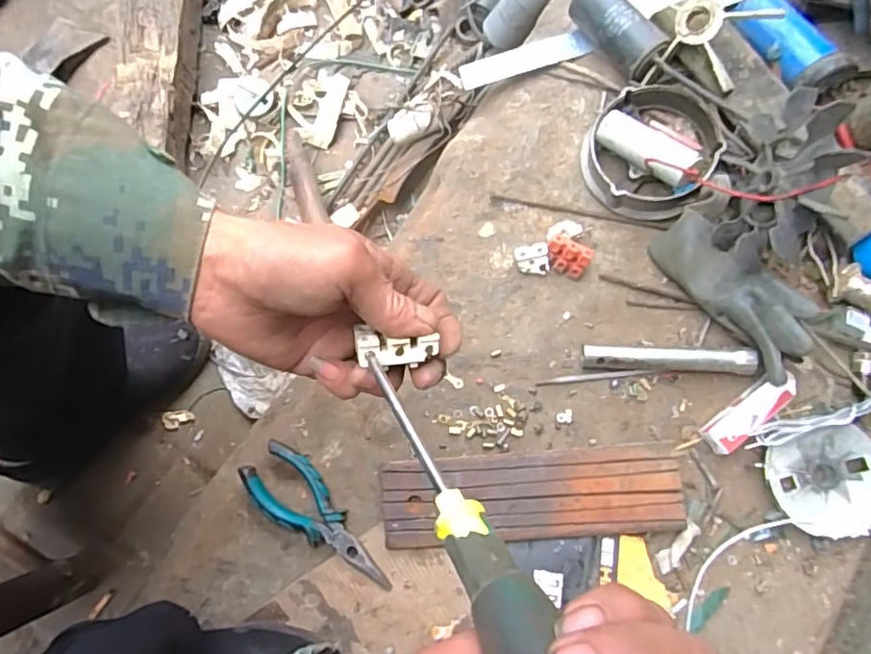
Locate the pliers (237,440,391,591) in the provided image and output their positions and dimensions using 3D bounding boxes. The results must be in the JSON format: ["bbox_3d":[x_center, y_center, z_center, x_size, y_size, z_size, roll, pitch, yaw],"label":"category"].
[{"bbox_3d":[-0.105,0.175,0.517,0.055,0.026,0.158,-39,81,-10],"label":"pliers"}]

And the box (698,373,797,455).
[{"bbox_3d":[0.286,0.078,0.533,0.097,0.026,0.029,-37,80,-9],"label":"box"}]

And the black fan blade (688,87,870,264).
[{"bbox_3d":[0.289,-0.124,0.490,0.050,0.130,0.132,9,85,-13],"label":"black fan blade"}]

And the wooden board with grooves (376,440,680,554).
[{"bbox_3d":[0.084,0.151,0.518,0.258,0.028,0.074,-4,77,-3],"label":"wooden board with grooves"}]

